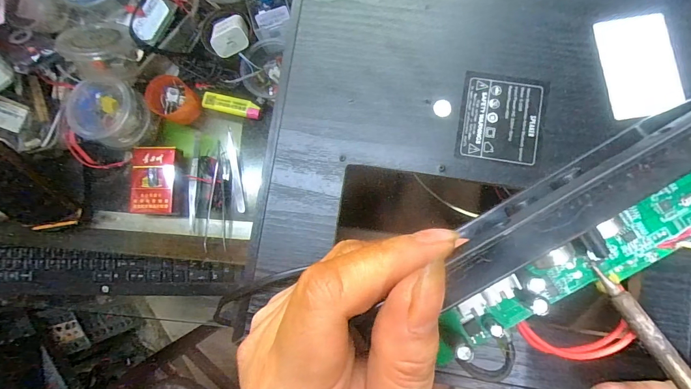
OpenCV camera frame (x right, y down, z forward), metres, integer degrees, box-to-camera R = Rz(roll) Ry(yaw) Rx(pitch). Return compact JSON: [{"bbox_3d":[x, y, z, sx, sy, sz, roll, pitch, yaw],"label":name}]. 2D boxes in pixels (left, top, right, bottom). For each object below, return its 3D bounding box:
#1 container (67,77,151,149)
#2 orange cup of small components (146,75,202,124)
[{"bbox_3d":[-0.285,-0.098,0.435,0.072,0.053,0.072,0,83,4],"label":"container"},{"bbox_3d":[-0.222,-0.122,0.472,0.047,0.045,0.049,0,83,4],"label":"orange cup of small components"}]

